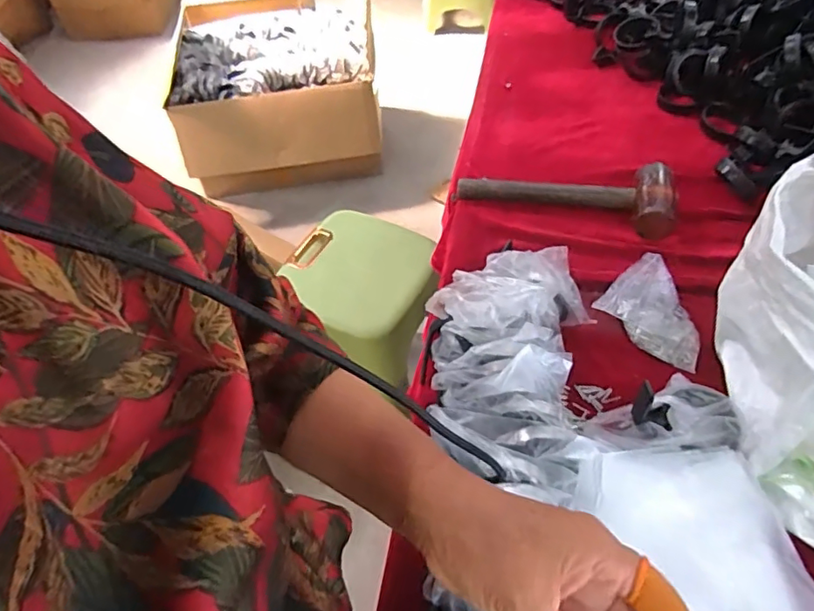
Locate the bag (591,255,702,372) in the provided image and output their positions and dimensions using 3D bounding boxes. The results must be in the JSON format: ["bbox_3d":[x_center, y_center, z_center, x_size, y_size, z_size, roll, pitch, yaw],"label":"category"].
[{"bbox_3d":[0.305,0.000,0.648,0.123,0.024,0.124,34,62,27],"label":"bag"}]

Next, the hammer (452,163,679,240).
[{"bbox_3d":[0.221,-0.169,0.765,0.293,0.046,0.091,14,55,15],"label":"hammer"}]

